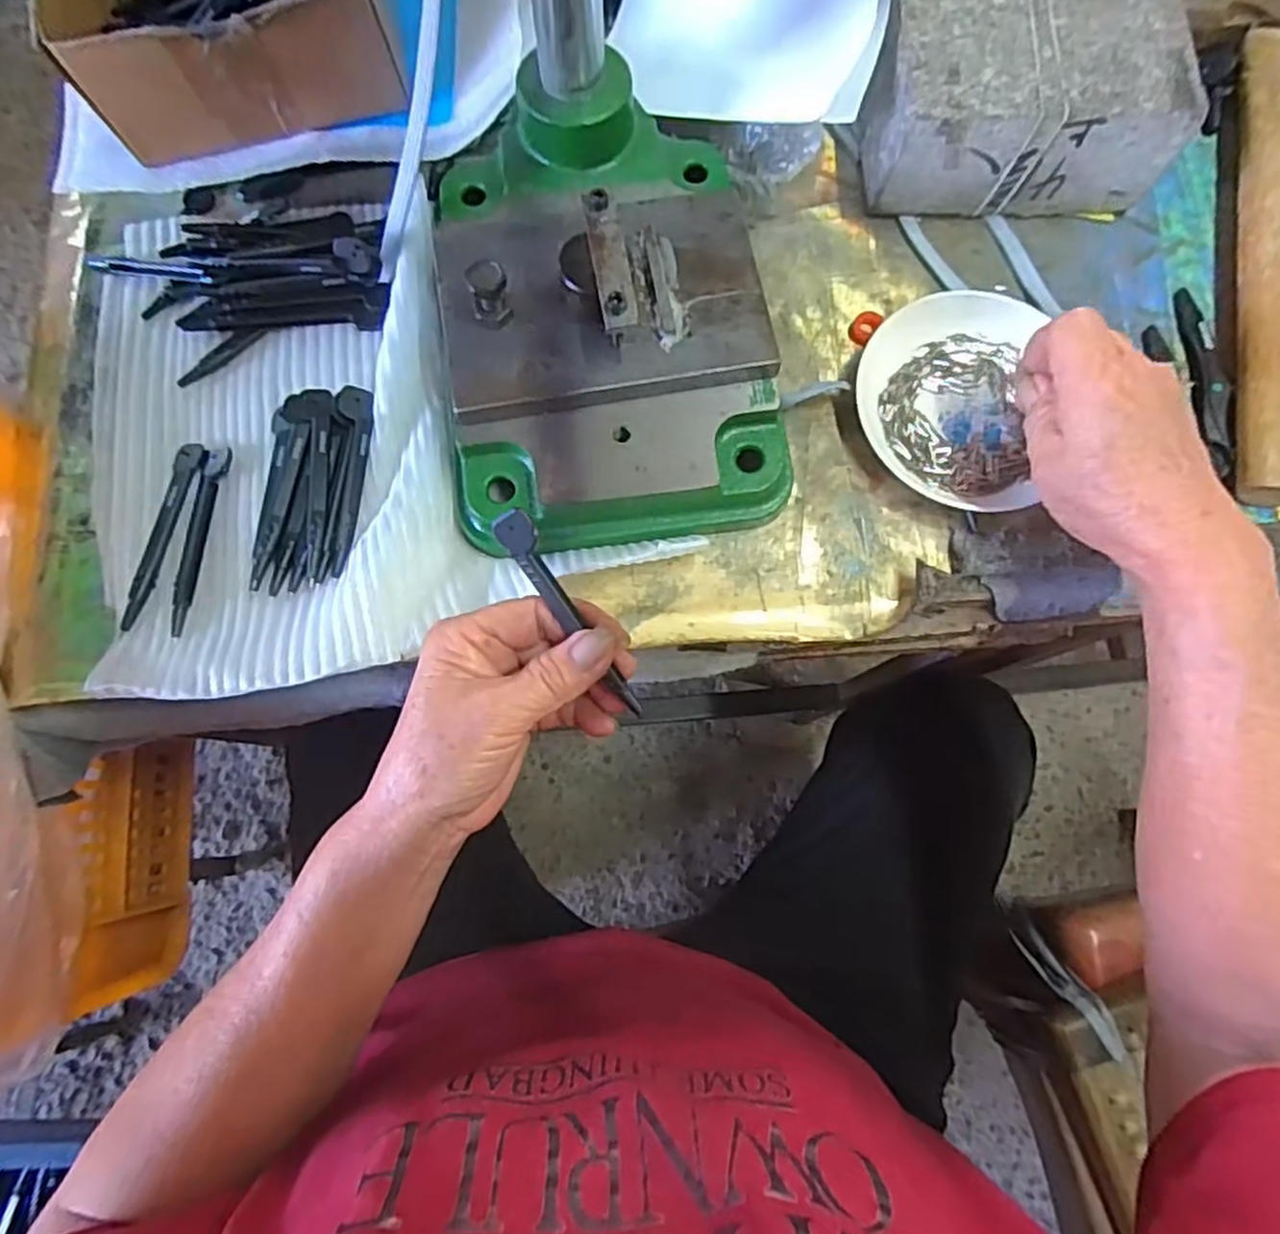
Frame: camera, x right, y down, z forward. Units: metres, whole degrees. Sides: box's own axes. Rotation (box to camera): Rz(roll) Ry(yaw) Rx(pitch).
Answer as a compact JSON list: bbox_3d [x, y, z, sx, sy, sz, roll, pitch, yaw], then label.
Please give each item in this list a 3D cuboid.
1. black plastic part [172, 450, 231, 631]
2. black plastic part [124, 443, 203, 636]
[{"bbox_3d":[-0.219,-0.039,0.358,0.012,0.008,0.097,5,76,0],"label":"black plastic part"},{"bbox_3d":[-0.235,-0.041,0.355,0.014,0.004,0.096,10,76,2],"label":"black plastic part"}]

